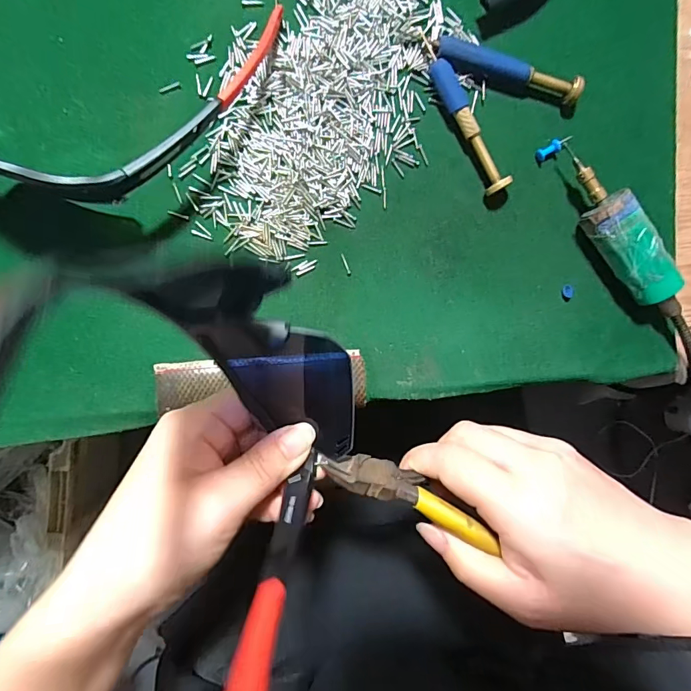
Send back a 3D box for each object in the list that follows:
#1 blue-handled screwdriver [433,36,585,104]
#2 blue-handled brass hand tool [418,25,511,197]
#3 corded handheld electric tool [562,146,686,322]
[{"bbox_3d":[0.092,-0.157,0.248,0.085,0.014,0.011,15,92,-6],"label":"blue-handled screwdriver"},{"bbox_3d":[0.065,-0.132,0.248,0.013,0.014,0.096,-32,96,-2],"label":"blue-handled brass hand tool"},{"bbox_3d":[0.160,-0.061,0.253,0.023,0.030,0.109,-40,96,-2],"label":"corded handheld electric tool"}]

